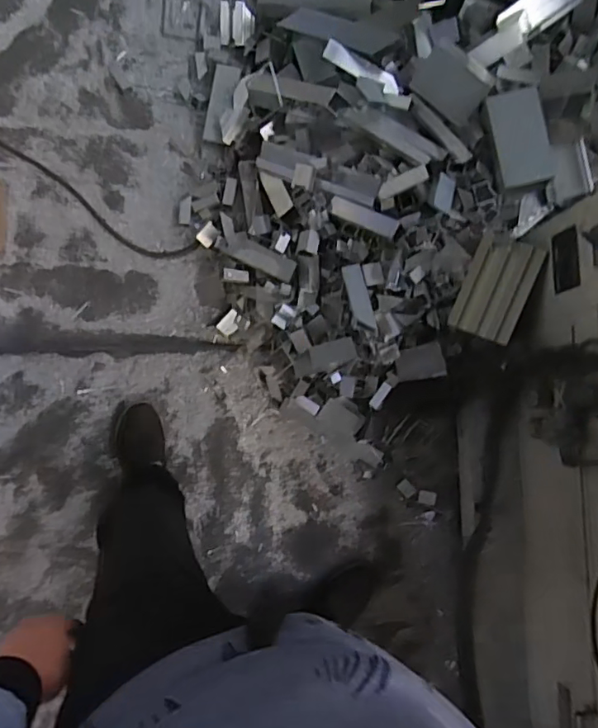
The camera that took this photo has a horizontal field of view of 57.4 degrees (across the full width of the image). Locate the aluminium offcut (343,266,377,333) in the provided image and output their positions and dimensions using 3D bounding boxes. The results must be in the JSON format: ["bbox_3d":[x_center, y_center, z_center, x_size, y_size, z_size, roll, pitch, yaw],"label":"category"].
[{"bbox_3d":[0.133,-0.145,1.203,0.047,0.016,0.147,-12,98,26],"label":"aluminium offcut"}]

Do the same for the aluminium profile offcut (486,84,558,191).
[{"bbox_3d":[0.489,-0.501,1.207,0.022,0.108,0.207,-20,99,-46],"label":"aluminium profile offcut"}]

